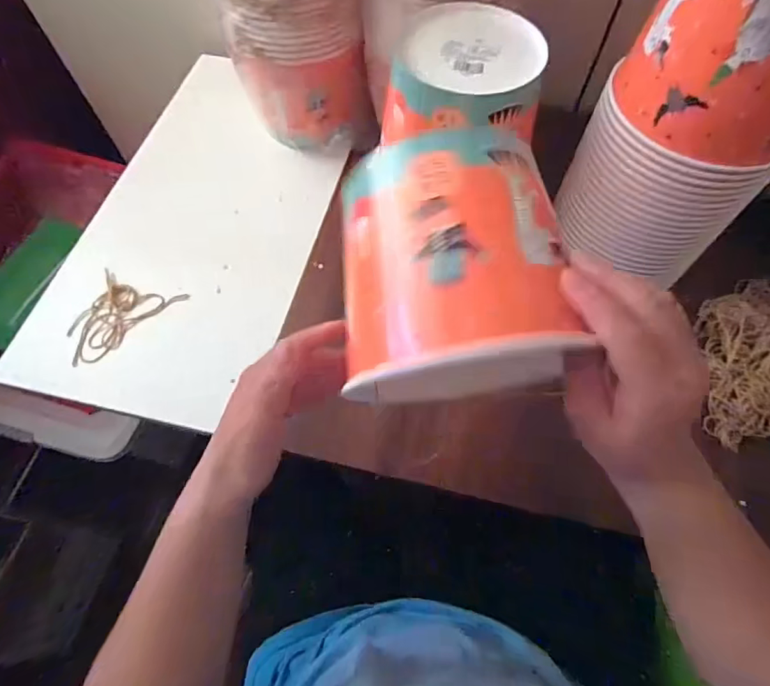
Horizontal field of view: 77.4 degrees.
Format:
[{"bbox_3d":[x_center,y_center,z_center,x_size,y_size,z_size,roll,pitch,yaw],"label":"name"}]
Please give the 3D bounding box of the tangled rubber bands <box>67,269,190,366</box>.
[{"bbox_3d":[-0.303,-0.040,0.542,0.128,0.008,0.085,-40,70,-17],"label":"tangled rubber bands"}]

